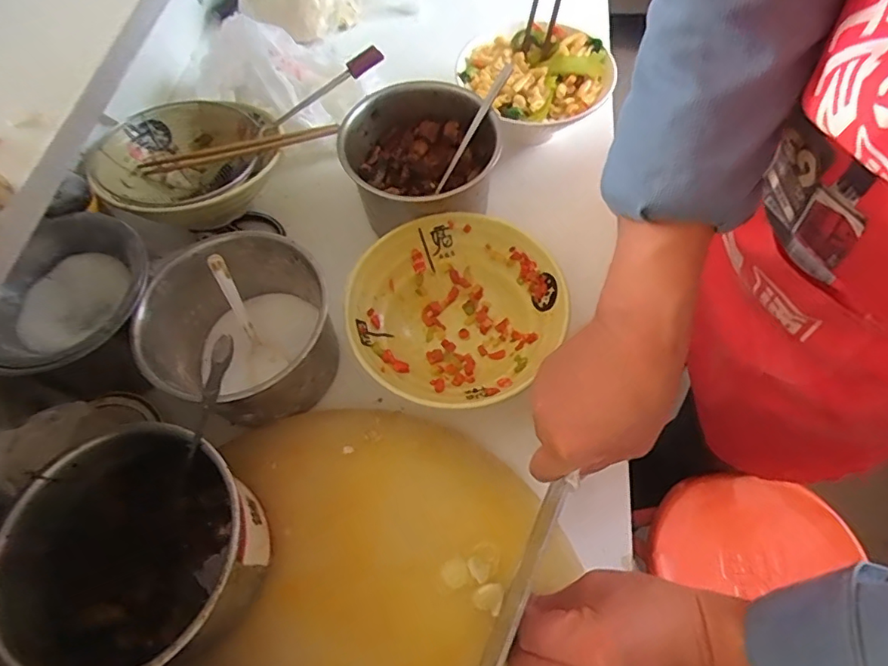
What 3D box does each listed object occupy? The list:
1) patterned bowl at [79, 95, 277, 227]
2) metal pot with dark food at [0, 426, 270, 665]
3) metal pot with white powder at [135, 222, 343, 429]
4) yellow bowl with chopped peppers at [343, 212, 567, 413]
[{"bbox_3d":[-0.271,-0.173,0.580,0.179,0.076,0.177,-1,61,2],"label":"patterned bowl"},{"bbox_3d":[-0.202,0.153,0.382,0.150,0.098,0.139,-1,61,2],"label":"metal pot with dark food"},{"bbox_3d":[-0.177,-0.001,0.473,0.147,0.089,0.146,-1,61,2],"label":"metal pot with white powder"},{"bbox_3d":[0.009,-0.017,0.495,0.181,0.058,0.188,-1,61,2],"label":"yellow bowl with chopped peppers"}]

